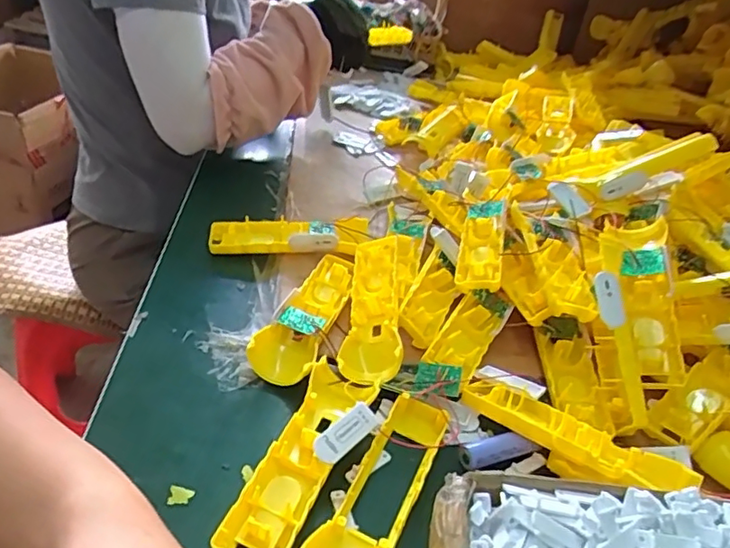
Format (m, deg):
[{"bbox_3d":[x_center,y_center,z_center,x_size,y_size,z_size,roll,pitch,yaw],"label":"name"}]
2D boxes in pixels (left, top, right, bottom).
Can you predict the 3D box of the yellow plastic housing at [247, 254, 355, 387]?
[{"bbox_3d":[-0.051,0.035,0.502,0.053,0.025,0.156,16,35,8],"label":"yellow plastic housing"}]

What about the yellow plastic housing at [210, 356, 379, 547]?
[{"bbox_3d":[-0.041,0.121,0.382,0.049,0.021,0.159,18,36,11],"label":"yellow plastic housing"}]

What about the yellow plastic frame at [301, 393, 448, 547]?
[{"bbox_3d":[0.012,0.142,0.378,0.050,0.033,0.162,19,36,12],"label":"yellow plastic frame"}]

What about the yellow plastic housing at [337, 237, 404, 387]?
[{"bbox_3d":[0.009,0.024,0.497,0.047,0.026,0.157,10,35,-1],"label":"yellow plastic housing"}]

